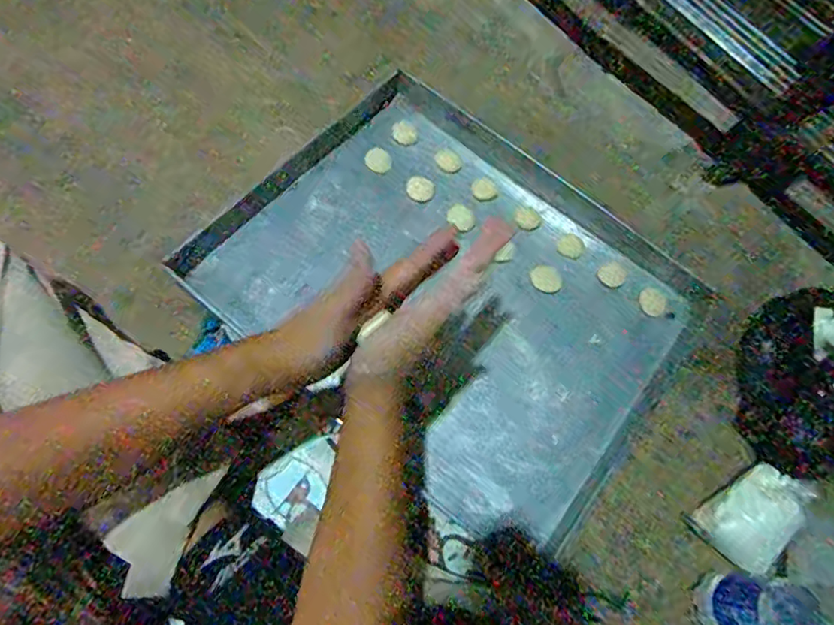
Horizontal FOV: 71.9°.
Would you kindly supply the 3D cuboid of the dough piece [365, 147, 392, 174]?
[{"bbox_3d":[-0.052,-0.204,0.773,0.035,0.010,0.035,-3,70,-8],"label":"dough piece"}]

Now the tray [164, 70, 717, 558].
[{"bbox_3d":[0.051,-0.031,0.703,0.529,0.060,0.432,40,70,8],"label":"tray"}]

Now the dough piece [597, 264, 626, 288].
[{"bbox_3d":[0.252,-0.048,0.737,0.037,0.004,0.032,-37,78,-18],"label":"dough piece"}]

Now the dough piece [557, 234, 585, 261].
[{"bbox_3d":[0.202,-0.086,0.755,0.033,0.006,0.040,41,70,9],"label":"dough piece"}]

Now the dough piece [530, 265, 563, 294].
[{"bbox_3d":[0.163,-0.041,0.723,0.039,0.008,0.038,2,69,-6],"label":"dough piece"}]

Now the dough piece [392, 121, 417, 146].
[{"bbox_3d":[-0.017,-0.244,0.785,0.033,0.009,0.033,-3,70,-8],"label":"dough piece"}]

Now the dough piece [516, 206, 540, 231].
[{"bbox_3d":[0.148,-0.125,0.759,0.032,0.005,0.036,-7,70,-10],"label":"dough piece"}]

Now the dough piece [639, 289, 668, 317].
[{"bbox_3d":[0.296,-0.013,0.720,0.032,0.011,0.042,16,68,-1],"label":"dough piece"}]

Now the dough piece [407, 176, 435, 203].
[{"bbox_3d":[0.005,-0.165,0.766,0.036,0.004,0.035,2,69,-6],"label":"dough piece"}]

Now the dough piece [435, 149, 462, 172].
[{"bbox_3d":[0.043,-0.207,0.781,0.036,0.004,0.030,36,69,7],"label":"dough piece"}]

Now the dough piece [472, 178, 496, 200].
[{"bbox_3d":[0.090,-0.167,0.769,0.032,0.004,0.032,2,69,-6],"label":"dough piece"}]

